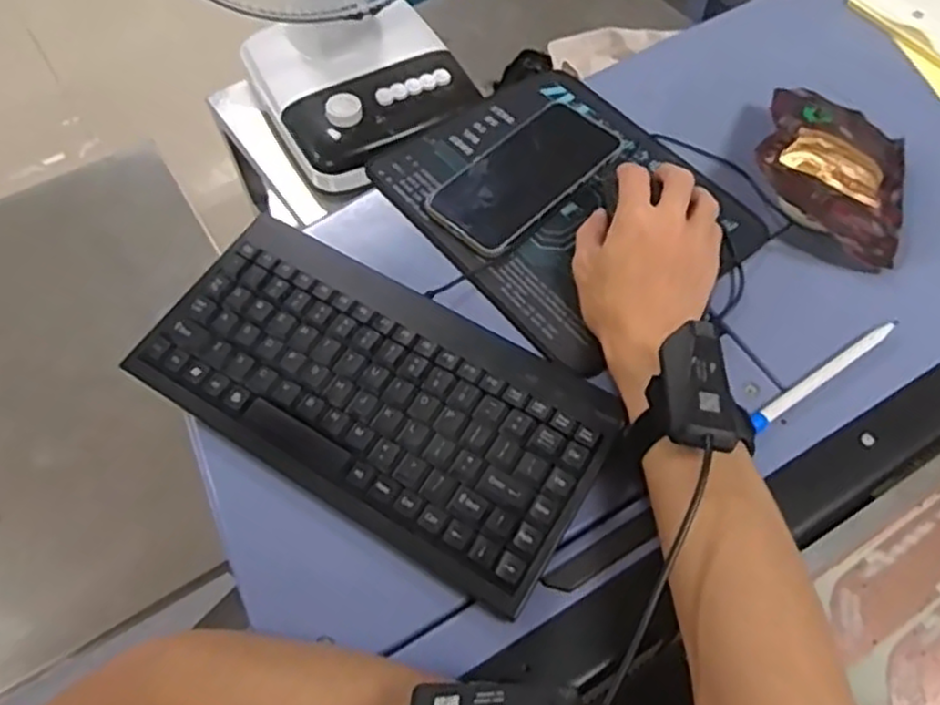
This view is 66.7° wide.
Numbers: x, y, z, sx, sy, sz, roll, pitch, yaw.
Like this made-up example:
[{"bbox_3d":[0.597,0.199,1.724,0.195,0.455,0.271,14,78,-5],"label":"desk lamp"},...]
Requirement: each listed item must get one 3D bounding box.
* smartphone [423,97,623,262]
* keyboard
[{"bbox_3d":[0.044,-0.141,0.556,0.078,0.014,0.158,39,68,21],"label":"smartphone"},{"bbox_3d":[-0.060,0.023,0.454,0.288,0.033,0.145,28,65,16],"label":"keyboard"}]

